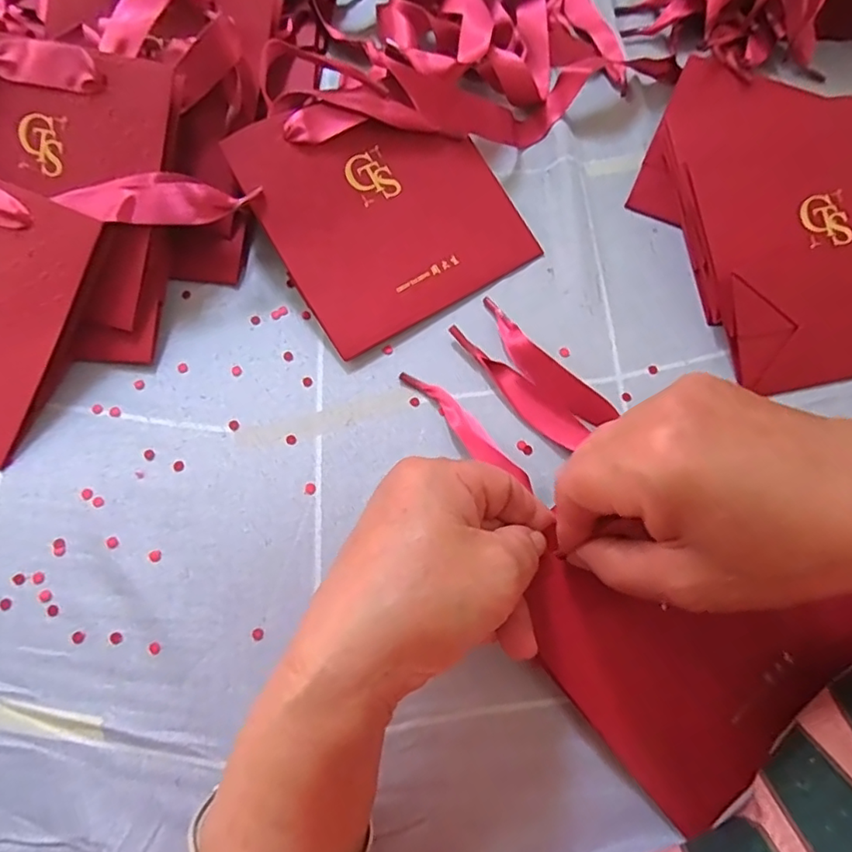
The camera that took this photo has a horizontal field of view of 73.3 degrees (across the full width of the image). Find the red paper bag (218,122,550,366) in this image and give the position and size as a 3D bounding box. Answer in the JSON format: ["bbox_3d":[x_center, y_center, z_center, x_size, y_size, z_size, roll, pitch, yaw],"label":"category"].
[{"bbox_3d":[-0.022,-0.128,0.334,0.137,0.007,0.135,-31,90,-14],"label":"red paper bag"}]

